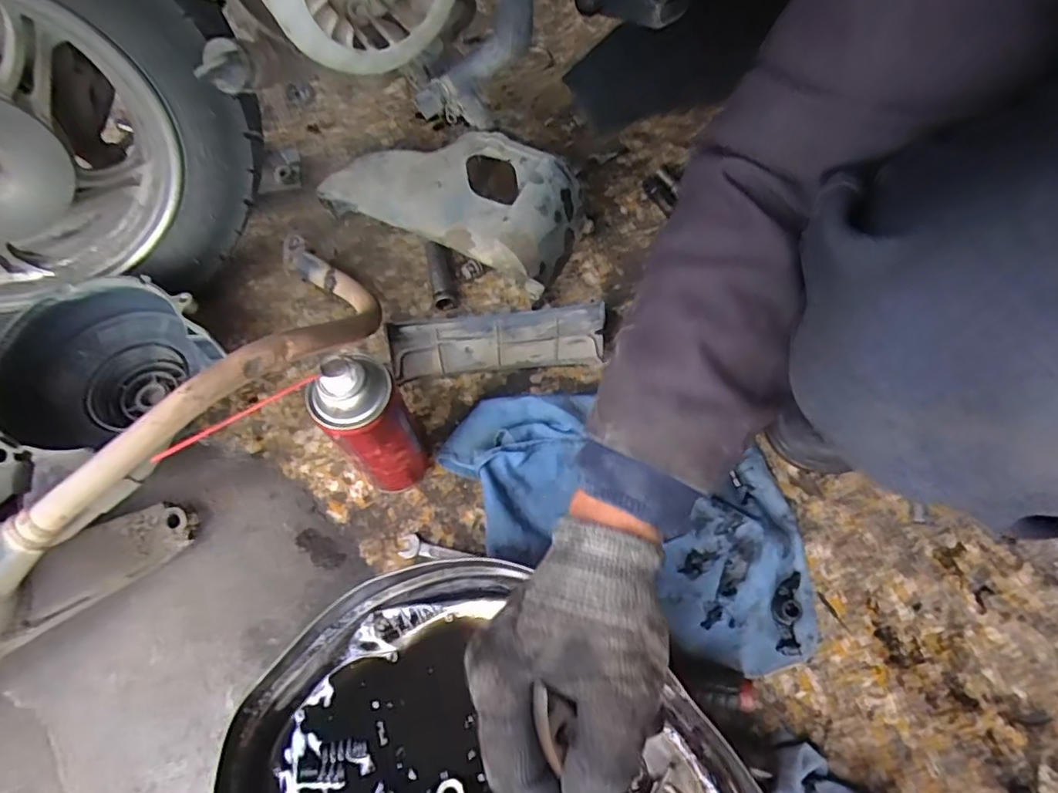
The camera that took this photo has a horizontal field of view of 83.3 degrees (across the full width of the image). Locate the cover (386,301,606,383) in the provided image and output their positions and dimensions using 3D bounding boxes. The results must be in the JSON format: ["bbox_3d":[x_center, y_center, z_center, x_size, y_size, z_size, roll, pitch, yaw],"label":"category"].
[{"bbox_3d":[-0.030,-0.055,0.570,0.199,0.030,0.068,-7,64,-1],"label":"cover"}]

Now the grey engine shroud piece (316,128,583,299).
[{"bbox_3d":[-0.073,-0.199,0.605,0.238,0.101,0.125,26,67,14],"label":"grey engine shroud piece"}]

